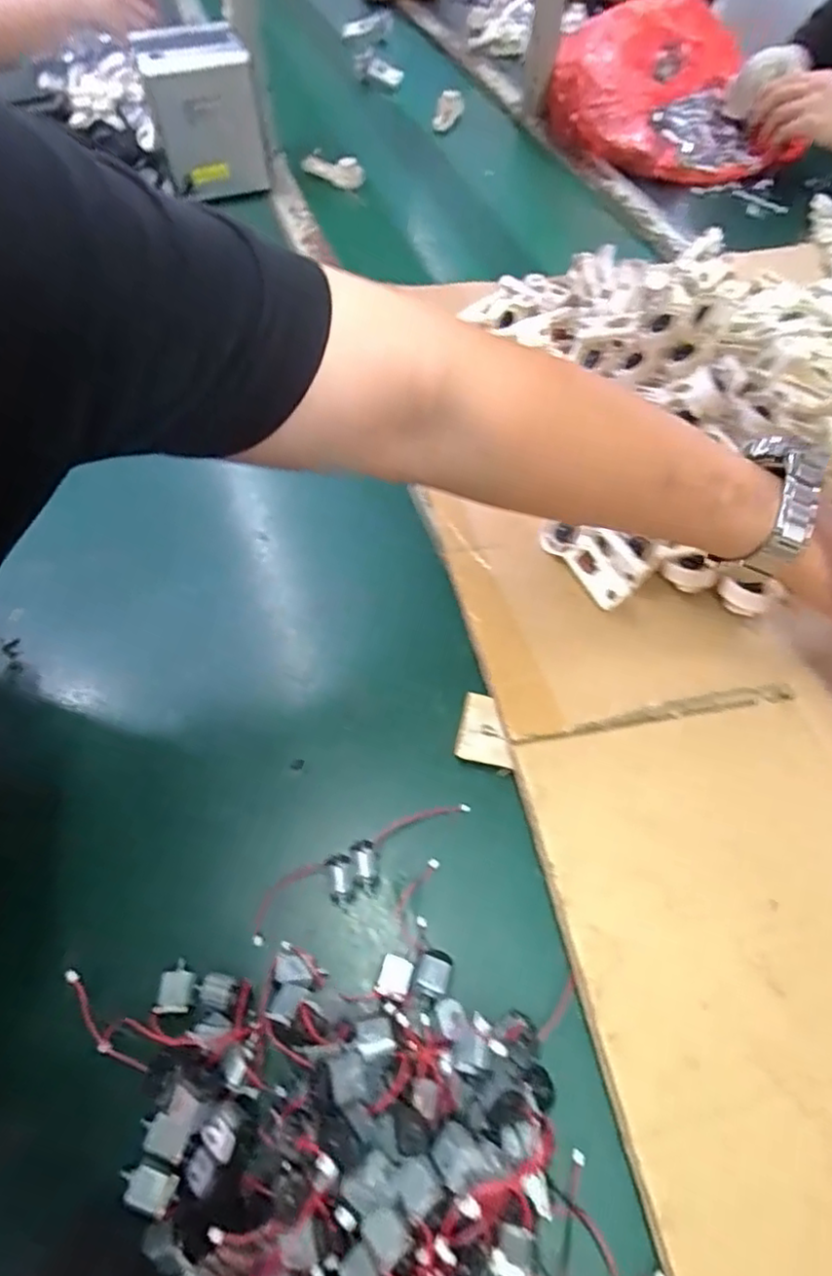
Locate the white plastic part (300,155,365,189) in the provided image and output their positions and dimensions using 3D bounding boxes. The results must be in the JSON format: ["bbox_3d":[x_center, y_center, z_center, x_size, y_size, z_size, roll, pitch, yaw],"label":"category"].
[{"bbox_3d":[-0.120,-0.656,0.903,0.118,0.031,0.032,36,64,19],"label":"white plastic part"}]

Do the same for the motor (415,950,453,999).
[{"bbox_3d":[0.010,0.183,0.351,0.018,0.015,0.023,16,60,12],"label":"motor"}]

